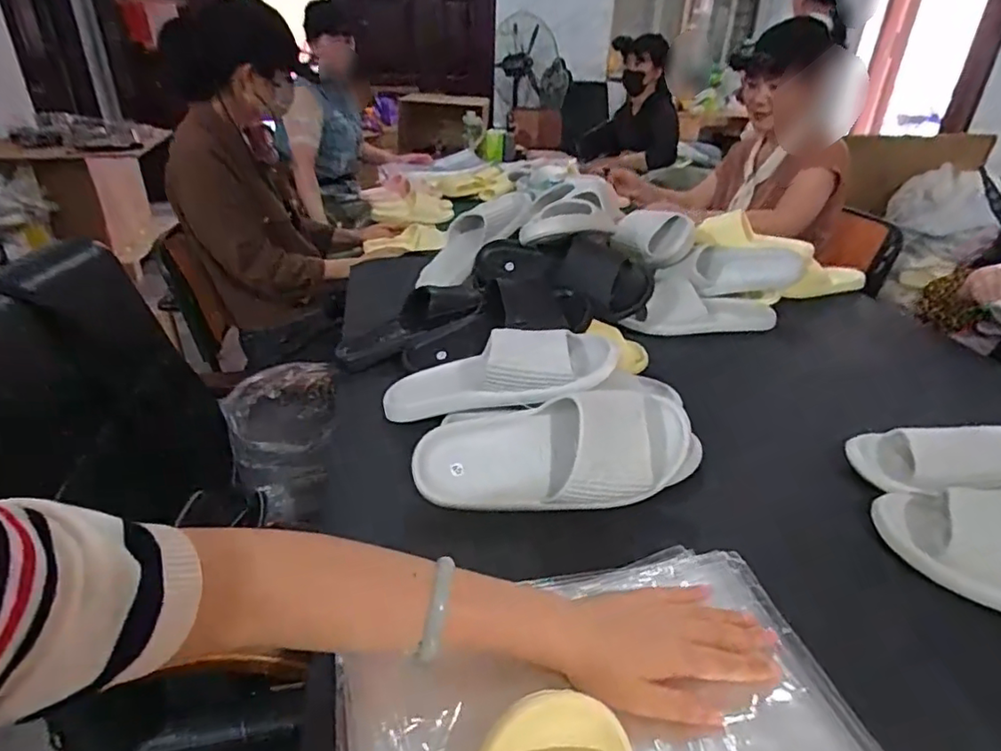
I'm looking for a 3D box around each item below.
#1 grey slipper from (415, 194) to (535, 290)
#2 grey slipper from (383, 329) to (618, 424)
[{"bbox_3d":[-0.063,-0.218,0.988,0.261,0.084,0.082,-34,13,31],"label":"grey slipper"},{"bbox_3d":[-0.009,-0.009,0.657,0.271,0.061,0.101,-13,27,13],"label":"grey slipper"}]

